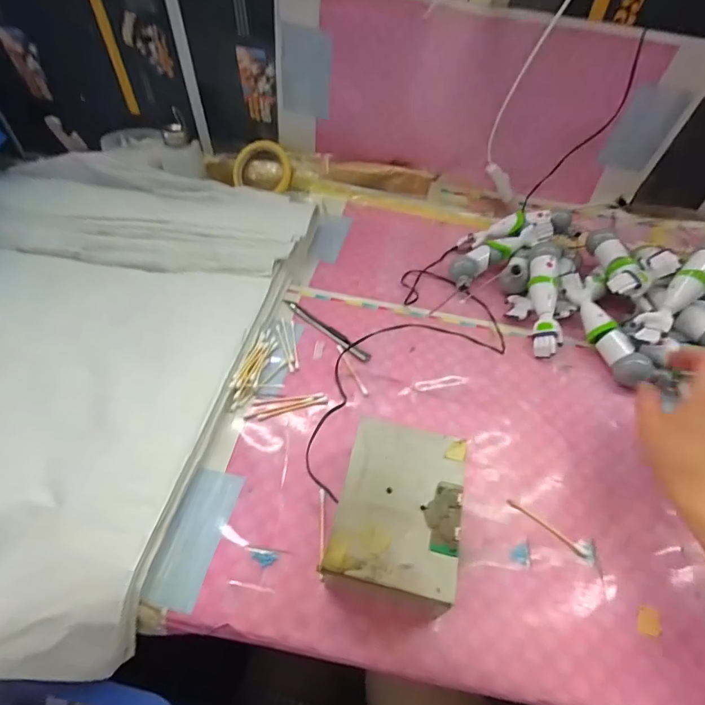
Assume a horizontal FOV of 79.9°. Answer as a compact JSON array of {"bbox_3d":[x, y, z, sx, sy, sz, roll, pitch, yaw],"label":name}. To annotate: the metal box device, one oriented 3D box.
[{"bbox_3d":[0.036,0.131,0.337,0.092,0.056,0.133,11,52,7],"label":"metal box device"}]

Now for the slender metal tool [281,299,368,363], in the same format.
[{"bbox_3d":[-0.031,-0.030,0.480,0.131,0.007,0.013,38,60,25],"label":"slender metal tool"}]

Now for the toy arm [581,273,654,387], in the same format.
[{"bbox_3d":[0.289,-0.023,0.481,0.038,0.040,0.133,-8,52,-8],"label":"toy arm"}]

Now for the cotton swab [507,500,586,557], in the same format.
[{"bbox_3d":[0.167,0.151,0.363,0.070,0.004,0.005,35,60,22],"label":"cotton swab"}]

